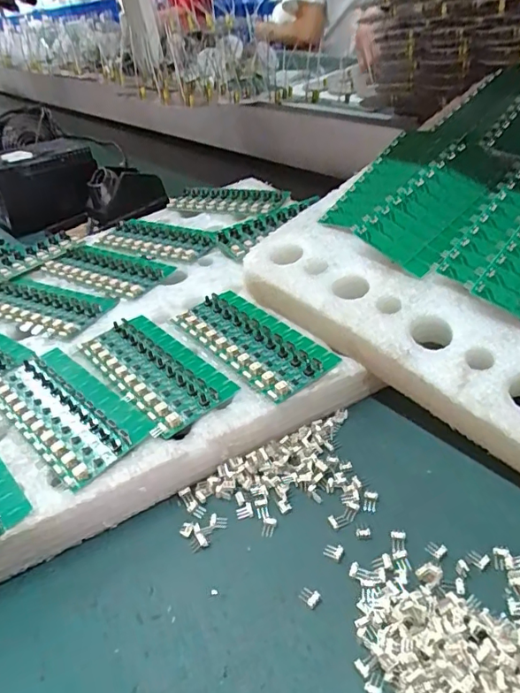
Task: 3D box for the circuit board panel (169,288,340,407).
[{"bbox_3d":[-0.008,-0.006,0.395,0.059,0.011,0.134,-32,43,-25],"label":"circuit board panel"}]

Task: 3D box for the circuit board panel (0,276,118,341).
[{"bbox_3d":[-0.204,-0.041,0.476,0.139,0.013,0.063,15,44,27],"label":"circuit board panel"}]

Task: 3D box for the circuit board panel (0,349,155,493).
[{"bbox_3d":[-0.136,0.041,0.355,0.061,0.010,0.137,-36,45,-29],"label":"circuit board panel"}]

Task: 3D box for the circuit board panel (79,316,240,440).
[{"bbox_3d":[-0.081,0.012,0.382,0.061,0.008,0.134,-32,44,-26],"label":"circuit board panel"}]

